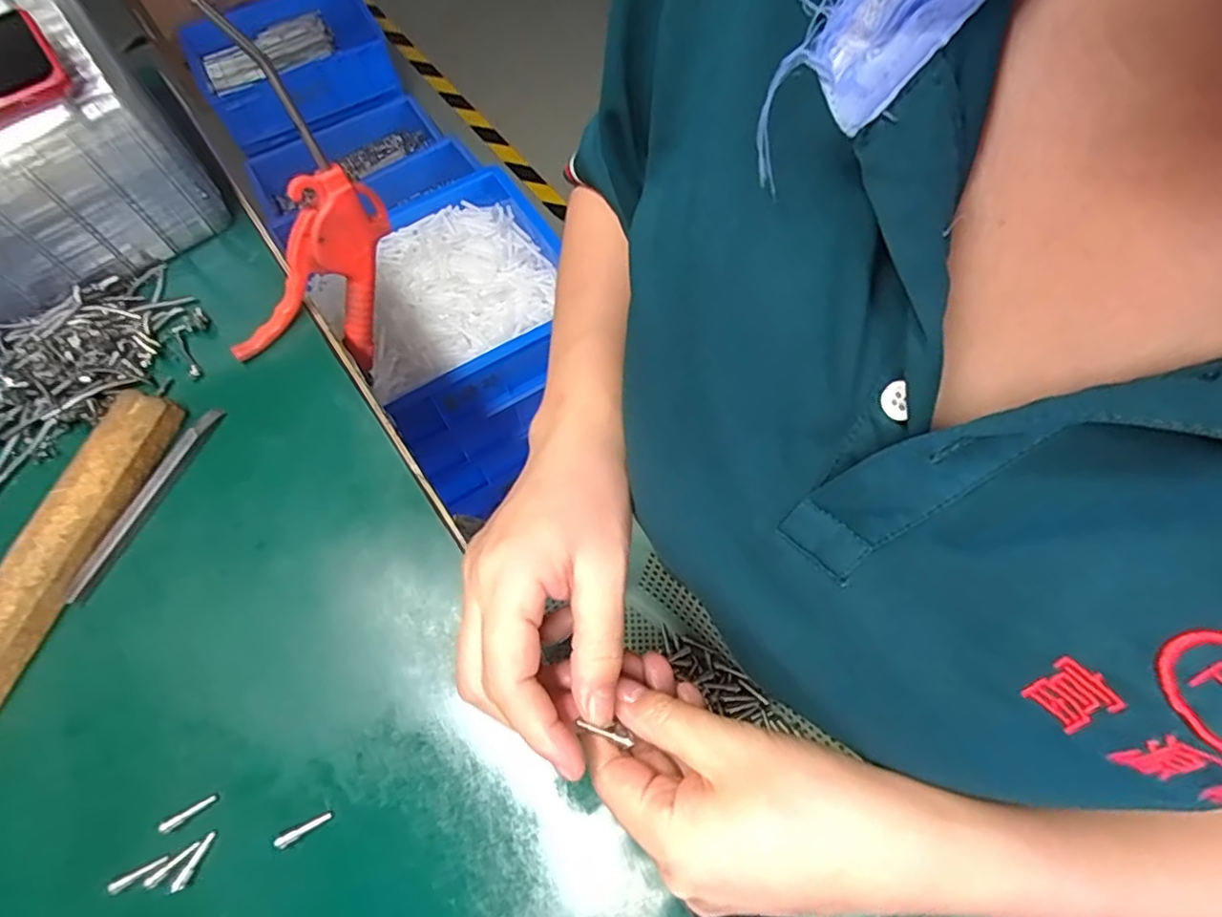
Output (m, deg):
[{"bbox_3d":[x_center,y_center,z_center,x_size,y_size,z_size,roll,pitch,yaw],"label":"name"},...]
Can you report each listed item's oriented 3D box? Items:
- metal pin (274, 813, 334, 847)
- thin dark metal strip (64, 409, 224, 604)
[{"bbox_3d":[-0.138,0.166,0.284,0.025,0.004,0.005,-22,66,-23],"label":"metal pin"},{"bbox_3d":[-0.260,0.022,0.354,0.008,0.005,0.122,22,68,11],"label":"thin dark metal strip"}]

